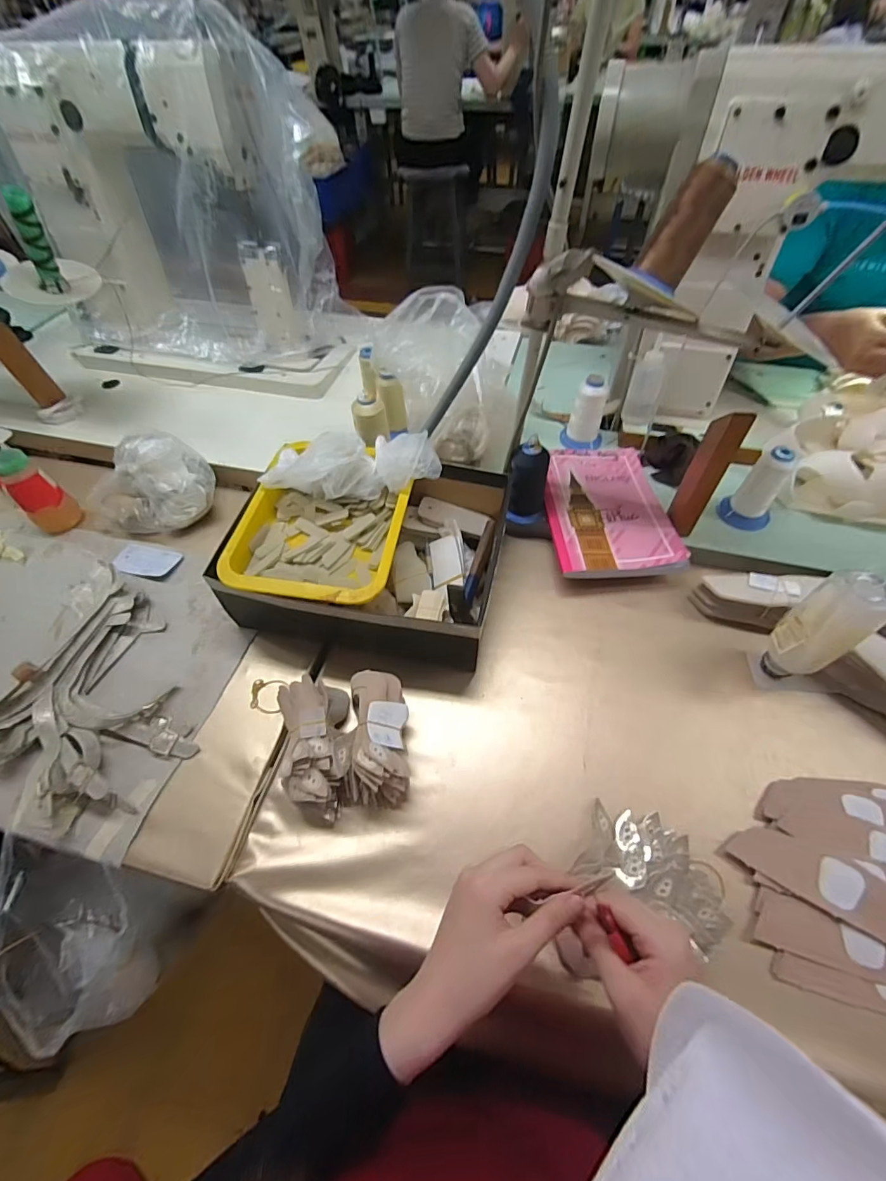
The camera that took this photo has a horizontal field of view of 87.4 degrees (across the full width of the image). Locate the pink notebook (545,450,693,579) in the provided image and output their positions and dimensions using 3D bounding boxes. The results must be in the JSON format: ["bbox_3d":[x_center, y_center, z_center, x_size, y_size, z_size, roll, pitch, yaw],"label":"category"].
[{"bbox_3d":[0.242,-0.127,0.691,0.177,0.017,0.254,-2,54,-2],"label":"pink notebook"}]

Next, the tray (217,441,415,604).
[{"bbox_3d":[-0.150,-0.084,0.595,0.200,0.044,0.239,6,56,6],"label":"tray"}]

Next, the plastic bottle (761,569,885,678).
[{"bbox_3d":[0.407,0.047,0.505,0.050,0.171,0.066,-28,59,-15],"label":"plastic bottle"}]

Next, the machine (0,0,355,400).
[{"bbox_3d":[-0.500,-0.686,0.841,0.627,0.421,0.380,10,56,9],"label":"machine"}]

